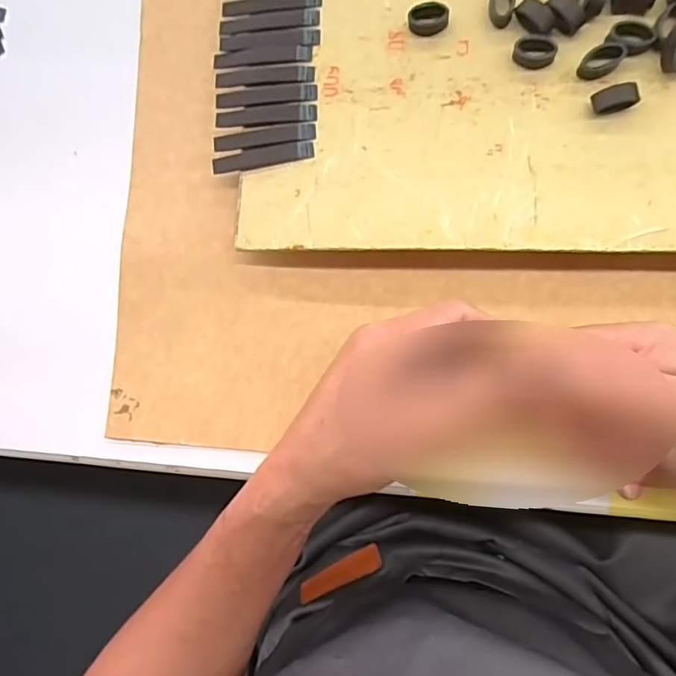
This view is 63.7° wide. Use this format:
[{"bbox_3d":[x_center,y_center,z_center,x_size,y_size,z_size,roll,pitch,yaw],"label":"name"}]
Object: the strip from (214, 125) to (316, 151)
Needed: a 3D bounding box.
[{"bbox_3d":[-0.042,-0.115,0.312,0.060,0.006,0.009,-2,85,7],"label":"strip"}]

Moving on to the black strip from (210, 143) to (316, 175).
[{"bbox_3d":[-0.043,-0.103,0.312,0.059,0.004,0.010,-5,92,12],"label":"black strip"}]

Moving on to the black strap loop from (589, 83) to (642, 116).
[{"bbox_3d":[0.143,-0.123,0.281,0.022,0.007,0.014,-18,84,6],"label":"black strap loop"}]

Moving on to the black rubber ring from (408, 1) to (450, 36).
[{"bbox_3d":[0.049,-0.174,0.297,0.021,0.010,0.013,-1,86,7],"label":"black rubber ring"}]

